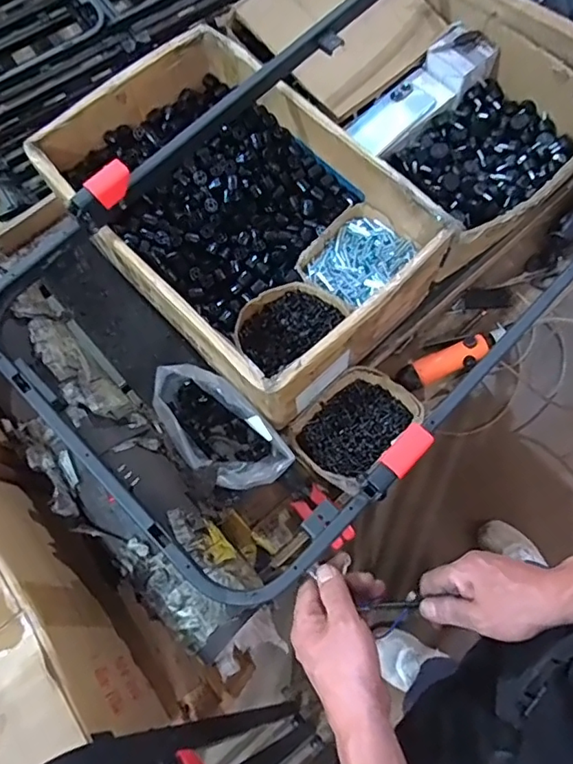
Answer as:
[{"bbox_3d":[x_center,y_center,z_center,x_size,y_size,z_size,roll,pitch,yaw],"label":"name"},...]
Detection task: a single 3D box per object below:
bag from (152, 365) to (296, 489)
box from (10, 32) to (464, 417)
[{"bbox_3d":[-0.101,0.065,0.770,0.208,0.115,0.110,43,78,15],"label":"bag"},{"bbox_3d":[-0.071,-0.250,0.811,0.358,0.143,0.540,-42,75,-11],"label":"box"}]

